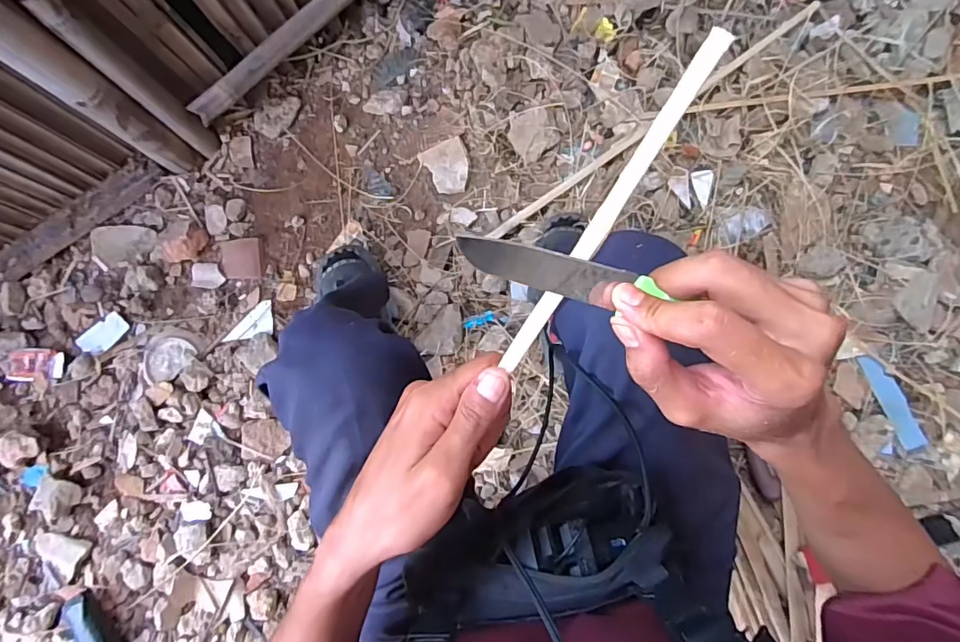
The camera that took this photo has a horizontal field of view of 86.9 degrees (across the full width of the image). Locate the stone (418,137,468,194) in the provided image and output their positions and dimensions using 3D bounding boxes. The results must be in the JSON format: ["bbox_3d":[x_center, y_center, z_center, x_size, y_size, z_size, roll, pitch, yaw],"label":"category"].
[{"bbox_3d":[-0.063,-0.313,1.033,0.089,0.012,0.111,-25,84,1],"label":"stone"}]

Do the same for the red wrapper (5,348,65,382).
[{"bbox_3d":[-0.904,0.090,1.033,0.127,0.015,0.067,1,85,4],"label":"red wrapper"}]

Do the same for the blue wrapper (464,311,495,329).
[{"bbox_3d":[-0.002,0.000,0.992,0.062,0.005,0.020,-25,84,1],"label":"blue wrapper"}]

